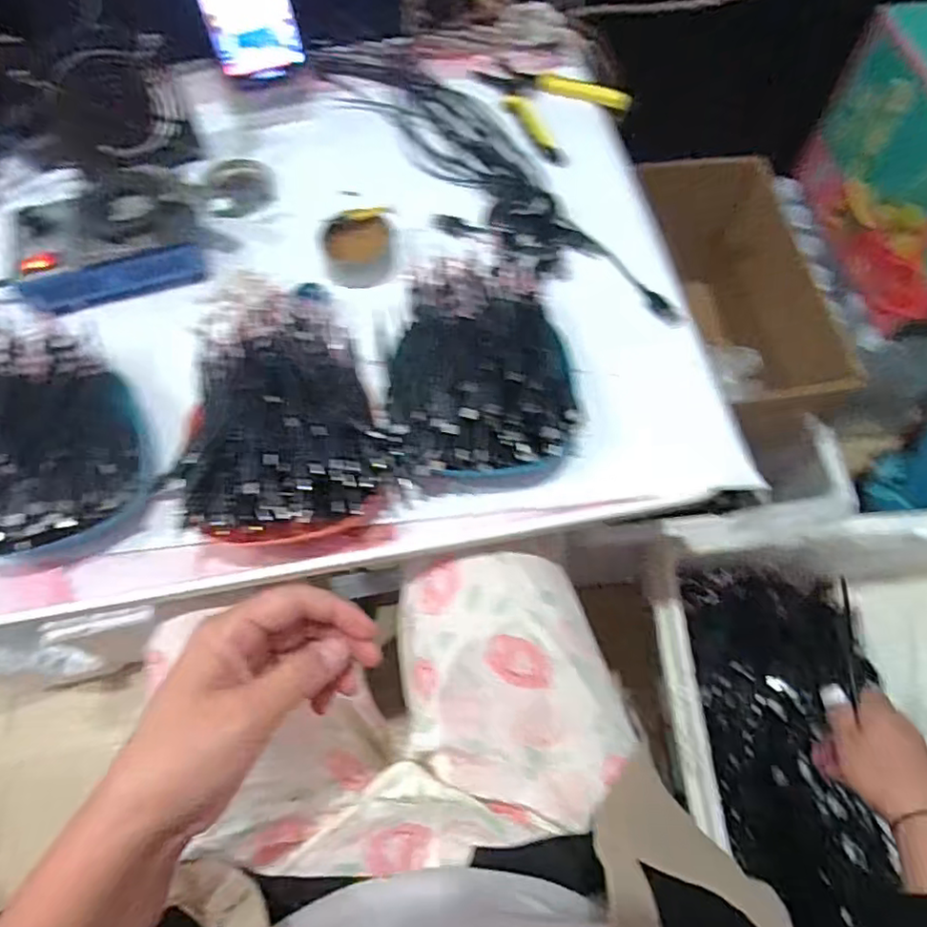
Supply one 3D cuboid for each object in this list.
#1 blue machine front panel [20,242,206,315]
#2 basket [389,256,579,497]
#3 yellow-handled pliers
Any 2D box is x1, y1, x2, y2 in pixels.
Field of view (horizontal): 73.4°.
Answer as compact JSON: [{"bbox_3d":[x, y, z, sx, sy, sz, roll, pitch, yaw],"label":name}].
[{"bbox_3d":[-0.285,-0.155,0.519,0.135,0.010,0.044,-29,66,-32],"label":"blue machine front panel"},{"bbox_3d":[0.010,-0.070,0.462,0.138,0.060,0.184,-3,65,1],"label":"basket"},{"bbox_3d":[0.080,-0.373,0.629,0.111,0.012,0.157,-39,70,-14],"label":"yellow-handled pliers"}]

